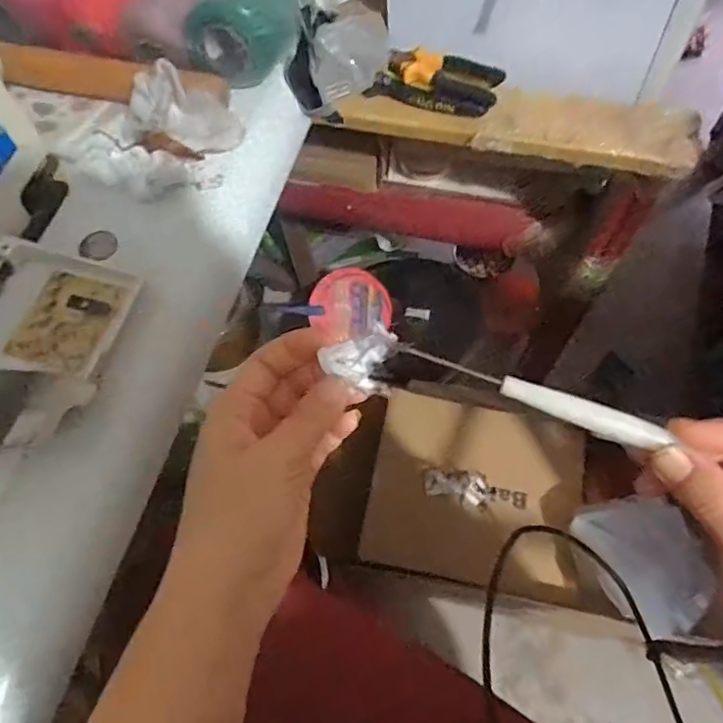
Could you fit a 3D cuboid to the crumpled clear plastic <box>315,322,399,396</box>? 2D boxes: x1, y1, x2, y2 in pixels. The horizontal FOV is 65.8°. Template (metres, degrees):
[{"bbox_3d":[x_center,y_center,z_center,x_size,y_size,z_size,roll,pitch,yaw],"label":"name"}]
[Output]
[{"bbox_3d":[0.003,0.001,0.276,0.037,0.007,0.035,-25,65,-13],"label":"crumpled clear plastic"}]

